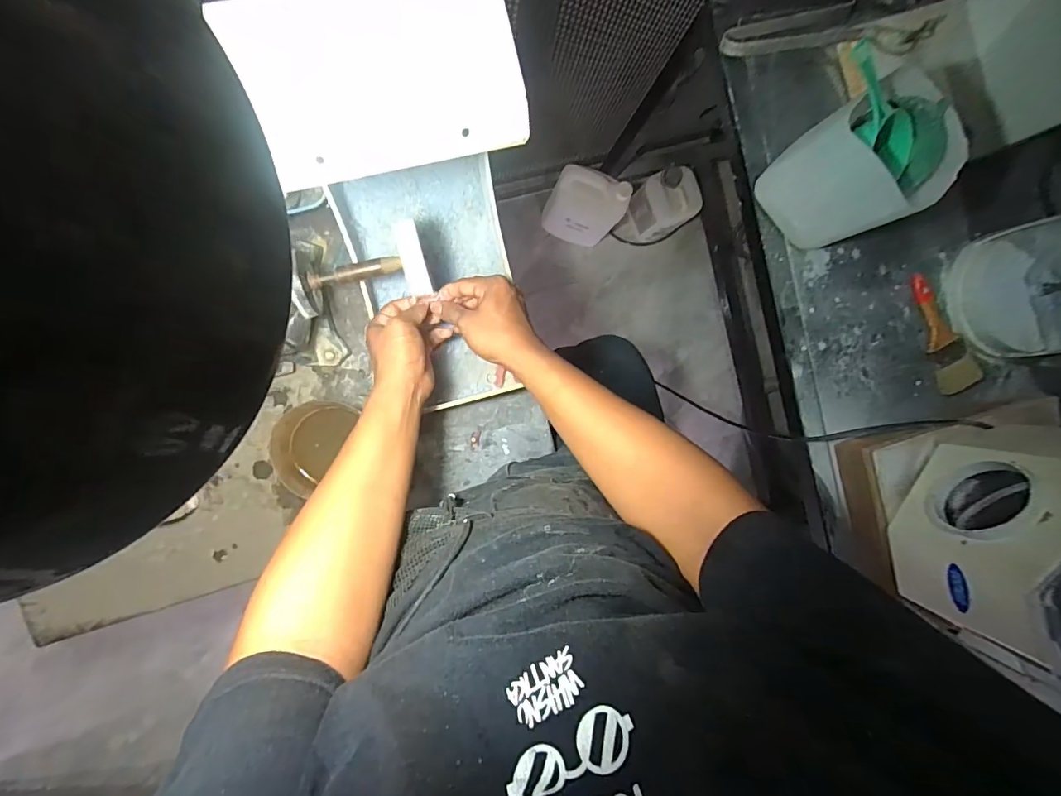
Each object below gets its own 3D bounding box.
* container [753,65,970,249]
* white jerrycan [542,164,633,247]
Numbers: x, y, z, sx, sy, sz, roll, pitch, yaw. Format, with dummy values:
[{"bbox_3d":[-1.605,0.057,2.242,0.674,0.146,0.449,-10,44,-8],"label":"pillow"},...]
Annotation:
[{"bbox_3d":[0.435,-0.308,0.634,0.153,0.174,0.139,43,86,-7],"label":"container"},{"bbox_3d":[0.136,-0.490,1.219,0.185,0.248,0.103,26,89,-8],"label":"white jerrycan"}]

